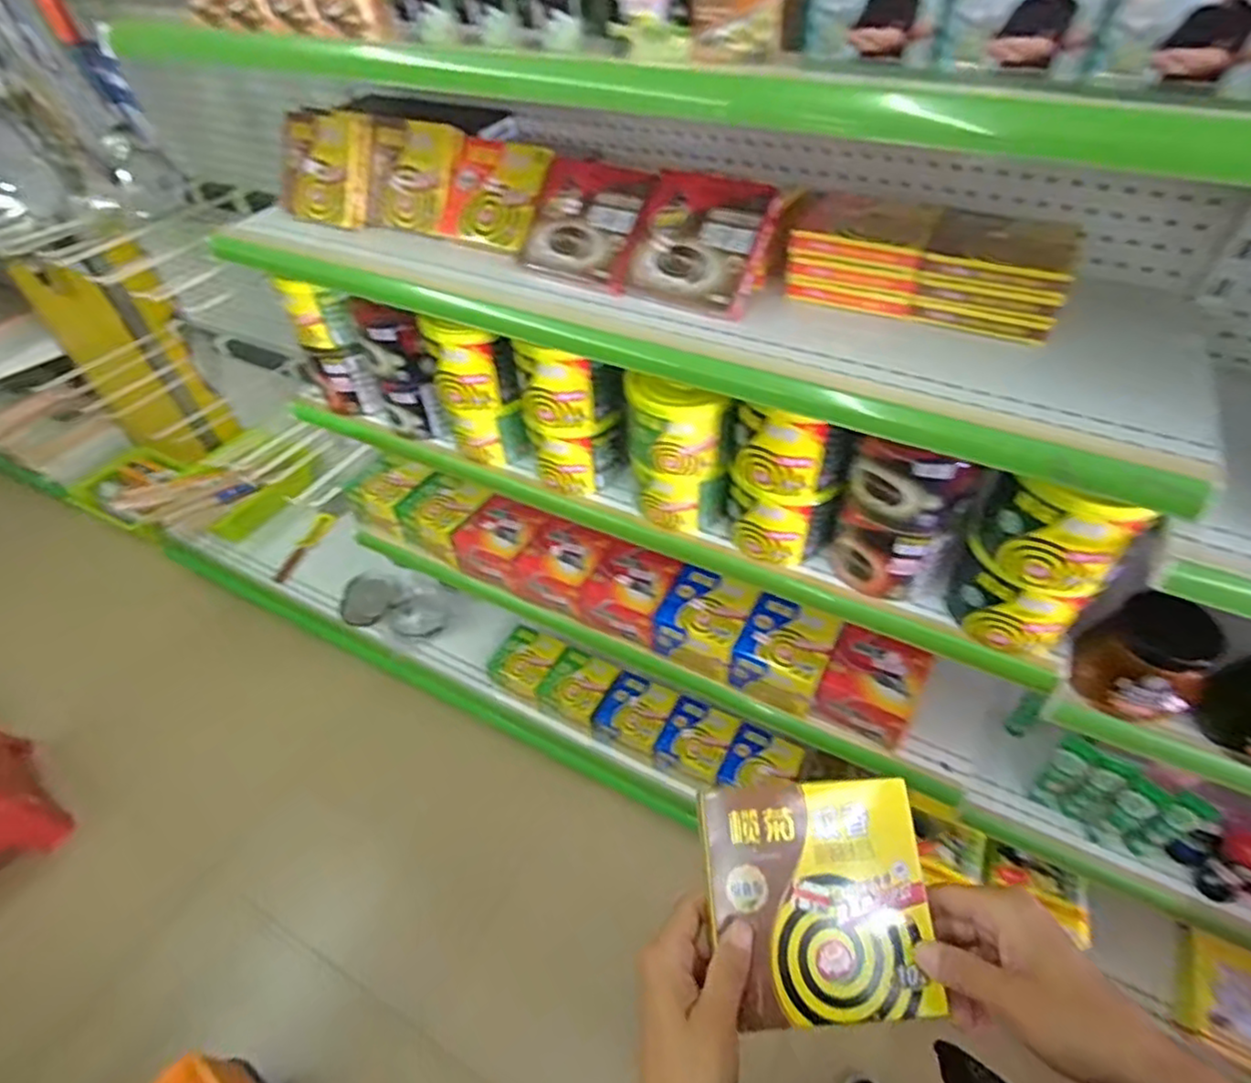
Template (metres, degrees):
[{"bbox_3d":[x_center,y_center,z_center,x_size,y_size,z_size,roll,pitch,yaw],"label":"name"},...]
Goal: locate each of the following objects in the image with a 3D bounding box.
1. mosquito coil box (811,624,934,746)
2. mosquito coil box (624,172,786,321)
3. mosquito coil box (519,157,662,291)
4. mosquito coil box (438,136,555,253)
[{"bbox_3d":[0.399,0.228,1.082,0.139,0.104,0.135,24,51,20],"label":"mosquito coil box"},{"bbox_3d":[0.083,-0.335,0.756,0.152,0.026,0.149,24,92,23],"label":"mosquito coil box"},{"bbox_3d":[-0.056,-0.393,0.809,0.155,0.025,0.156,24,88,26],"label":"mosquito coil box"},{"bbox_3d":[-0.173,-0.463,0.887,0.150,0.133,0.025,20,15,20],"label":"mosquito coil box"}]

